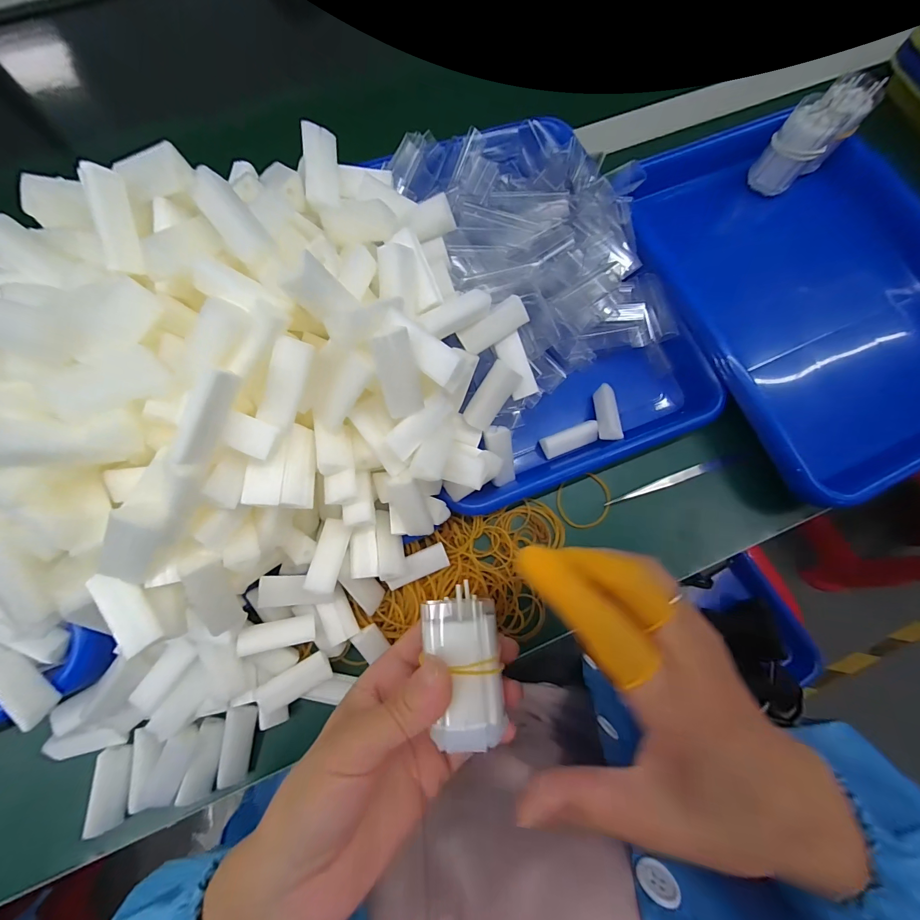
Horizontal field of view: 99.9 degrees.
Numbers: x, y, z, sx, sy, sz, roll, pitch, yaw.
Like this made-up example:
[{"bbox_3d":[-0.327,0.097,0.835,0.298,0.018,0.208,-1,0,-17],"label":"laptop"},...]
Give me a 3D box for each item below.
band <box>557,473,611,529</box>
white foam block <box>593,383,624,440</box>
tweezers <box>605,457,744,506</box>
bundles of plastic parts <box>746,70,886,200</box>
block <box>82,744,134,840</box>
[{"bbox_3d":[0.101,0.034,0.314,0.045,0.004,0.040,-18,77,-5],"label":"band"},{"bbox_3d":[0.120,-0.038,0.312,0.018,0.013,0.048,2,63,0],"label":"white foam block"},{"bbox_3d":[0.178,0.015,0.317,0.121,0.012,0.008,-18,77,-5],"label":"tweezers"},{"bbox_3d":[0.319,-0.294,0.352,0.081,0.065,0.044,-38,79,-9],"label":"bundles of plastic parts"},{"bbox_3d":[-0.228,0.215,0.252,0.019,0.009,0.047,-3,76,-1],"label":"block"}]

